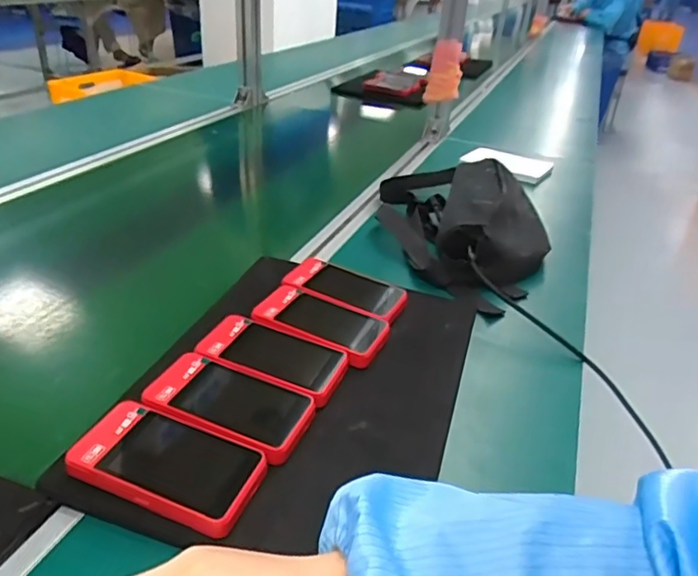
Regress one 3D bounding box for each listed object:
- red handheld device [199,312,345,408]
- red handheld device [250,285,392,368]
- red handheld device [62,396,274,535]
[{"bbox_3d":[-0.064,0.056,0.468,0.118,0.021,0.064,14,36,19],"label":"red handheld device"},{"bbox_3d":[-0.026,0.032,0.516,0.118,0.022,0.065,16,36,21],"label":"red handheld device"},{"bbox_3d":[-0.118,0.112,0.366,0.113,0.020,0.063,12,35,17],"label":"red handheld device"}]

